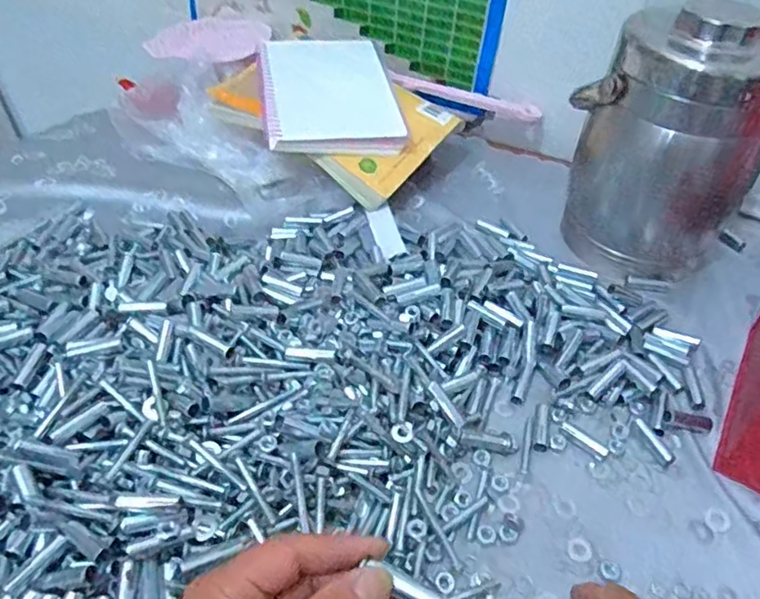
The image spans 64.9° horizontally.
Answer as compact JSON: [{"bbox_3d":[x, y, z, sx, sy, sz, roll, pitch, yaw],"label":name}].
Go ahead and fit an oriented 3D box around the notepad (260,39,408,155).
[{"bbox_3d":[-0.061,-0.242,0.699,0.148,0.016,0.202,-6,56,-13],"label":"notepad"}]

